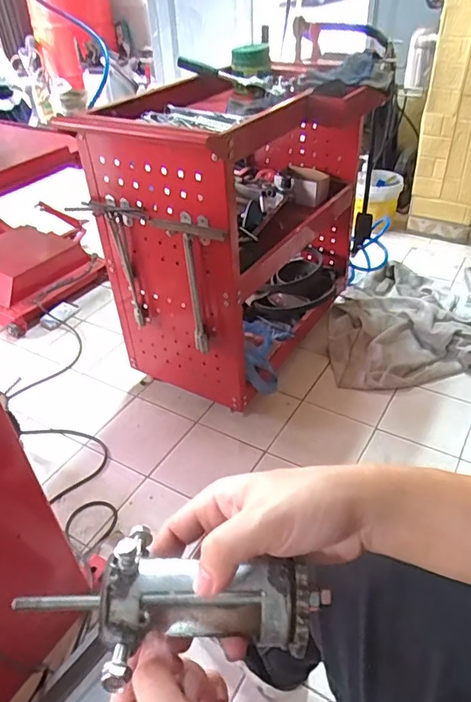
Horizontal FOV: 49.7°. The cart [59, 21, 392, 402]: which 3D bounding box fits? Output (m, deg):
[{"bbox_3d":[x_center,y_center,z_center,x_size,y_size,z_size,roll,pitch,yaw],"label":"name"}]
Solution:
[{"bbox_3d":[0.049,-0.350,1.314,0.456,0.626,0.760,21,44,27],"label":"cart"}]

